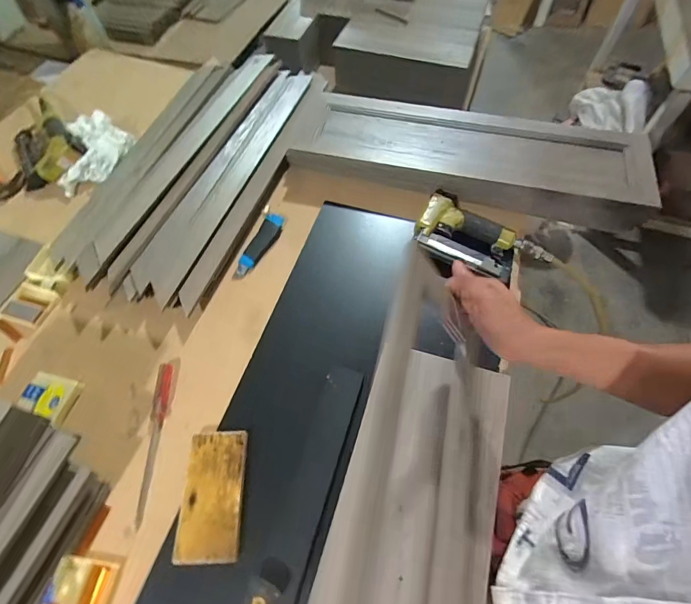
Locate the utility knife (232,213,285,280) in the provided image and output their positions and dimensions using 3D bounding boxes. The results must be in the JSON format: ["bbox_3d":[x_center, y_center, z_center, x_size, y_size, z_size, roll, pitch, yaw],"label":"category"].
[{"bbox_3d":[-0.162,-0.106,0.729,0.040,0.018,0.155,18,61,11],"label":"utility knife"}]

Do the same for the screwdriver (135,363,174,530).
[{"bbox_3d":[-0.276,0.193,0.553,0.025,0.022,0.213,-1,59,0],"label":"screwdriver"}]

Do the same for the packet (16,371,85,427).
[{"bbox_3d":[-0.443,0.140,0.576,0.076,0.013,0.065,12,60,7],"label":"packet"}]

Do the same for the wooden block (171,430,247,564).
[{"bbox_3d":[-0.175,0.252,0.512,0.079,0.012,0.152,-3,59,-2],"label":"wooden block"}]

